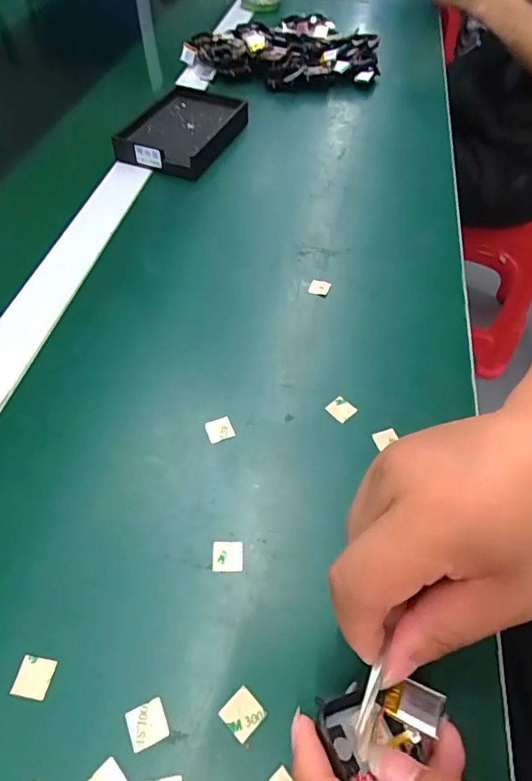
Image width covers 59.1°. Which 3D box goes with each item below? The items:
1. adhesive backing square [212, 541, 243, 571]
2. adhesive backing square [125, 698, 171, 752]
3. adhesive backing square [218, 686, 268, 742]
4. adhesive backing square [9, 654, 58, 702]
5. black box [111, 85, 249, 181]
[{"bbox_3d":[-0.020,0.087,0.247,0.016,0.004,0.015,2,55,-4],"label":"adhesive backing square"},{"bbox_3d":[-0.051,0.144,0.203,0.015,0.004,0.015,-19,56,-19],"label":"adhesive backing square"},{"bbox_3d":[-0.010,0.142,0.207,0.015,0.004,0.015,39,61,22],"label":"adhesive backing square"},{"bbox_3d":[-0.105,0.129,0.212,0.015,0.004,0.016,11,55,2],"label":"adhesive backing square"},{"bbox_3d":[-0.086,-0.279,0.497,0.096,0.022,0.143,18,55,10],"label":"black box"}]

